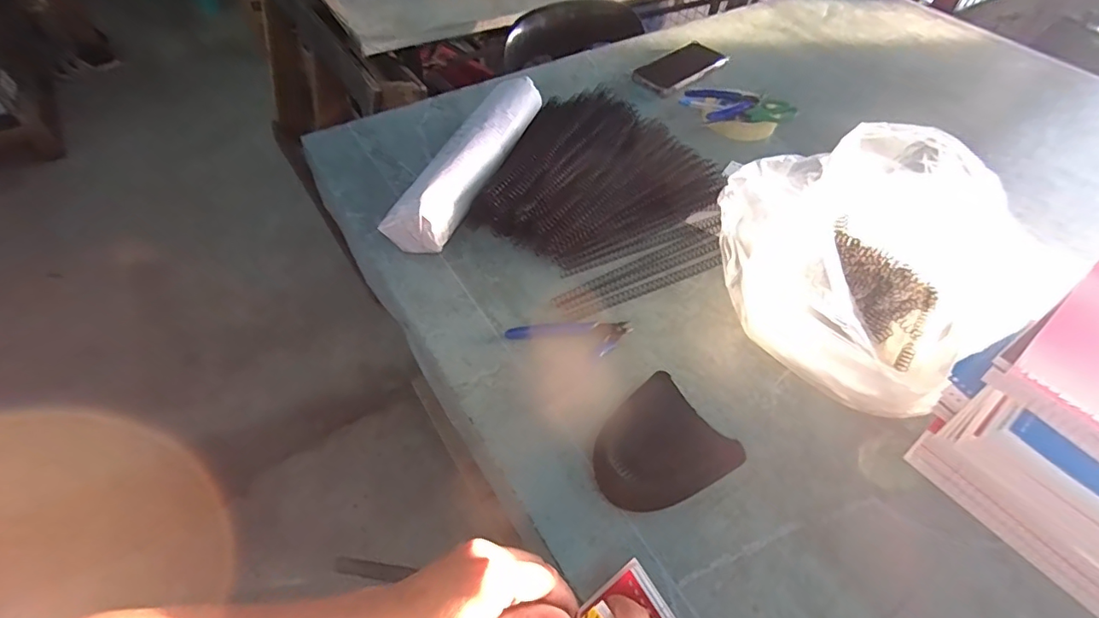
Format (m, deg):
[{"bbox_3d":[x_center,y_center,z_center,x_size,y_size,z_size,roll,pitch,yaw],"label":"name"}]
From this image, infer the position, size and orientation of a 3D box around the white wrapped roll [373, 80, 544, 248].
[{"bbox_3d":[-0.094,-0.188,0.634,0.080,0.064,0.315,17,52,12],"label":"white wrapped roll"}]

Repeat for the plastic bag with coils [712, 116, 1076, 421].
[{"bbox_3d":[0.313,-0.067,0.523,0.304,0.109,0.286,-30,58,-24],"label":"plastic bag with coils"}]

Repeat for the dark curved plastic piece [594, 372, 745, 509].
[{"bbox_3d":[0.087,0.117,0.415,0.101,0.034,0.093,-29,57,-23],"label":"dark curved plastic piece"}]

